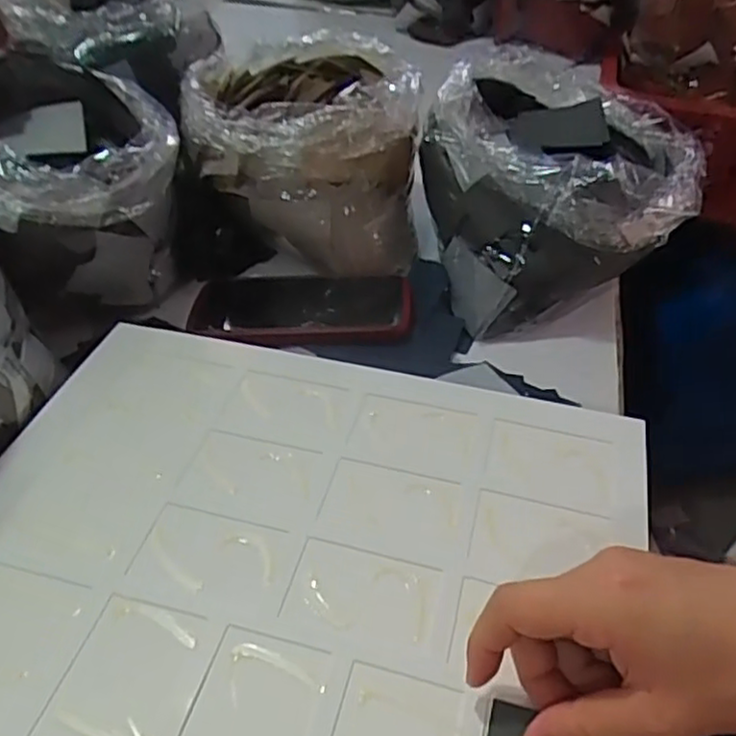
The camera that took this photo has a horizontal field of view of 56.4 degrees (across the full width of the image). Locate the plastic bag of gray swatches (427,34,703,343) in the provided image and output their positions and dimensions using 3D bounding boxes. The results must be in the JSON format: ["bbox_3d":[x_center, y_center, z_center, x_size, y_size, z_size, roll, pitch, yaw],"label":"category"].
[{"bbox_3d":[0.152,-0.150,0.571,0.192,0.132,0.195,-8,45,-11],"label":"plastic bag of gray swatches"}]

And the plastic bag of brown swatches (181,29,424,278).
[{"bbox_3d":[-0.055,-0.196,0.609,0.195,0.120,0.206,0,43,-2],"label":"plastic bag of brown swatches"}]

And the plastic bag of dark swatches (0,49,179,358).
[{"bbox_3d":[-0.227,-0.133,0.528,0.165,0.144,0.165,-15,47,-18],"label":"plastic bag of dark swatches"}]

